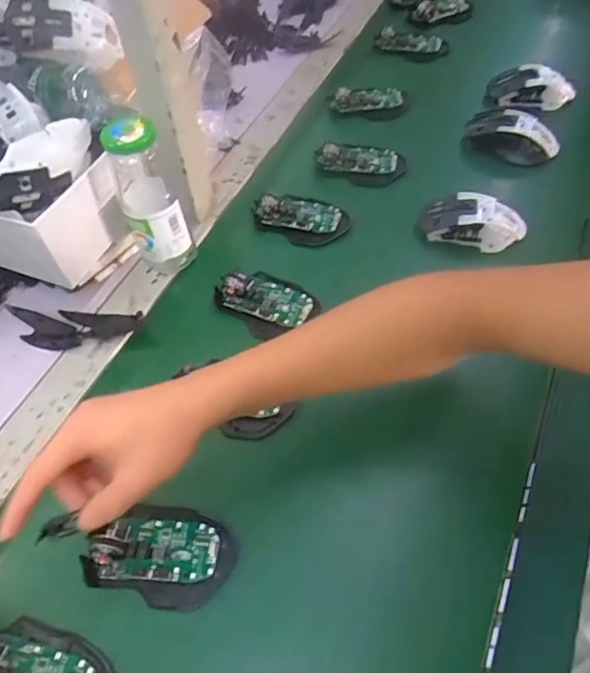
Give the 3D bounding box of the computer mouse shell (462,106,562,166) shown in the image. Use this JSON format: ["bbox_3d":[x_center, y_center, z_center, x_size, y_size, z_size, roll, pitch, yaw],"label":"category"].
[{"bbox_3d":[0.270,-0.250,0.678,0.109,0.035,0.052,12,54,10],"label":"computer mouse shell"}]

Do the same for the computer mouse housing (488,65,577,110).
[{"bbox_3d":[0.319,-0.333,0.732,0.107,0.032,0.056,0,53,1],"label":"computer mouse housing"}]

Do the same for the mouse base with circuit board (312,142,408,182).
[{"bbox_3d":[0.084,-0.226,0.701,0.112,0.022,0.047,18,55,14],"label":"mouse base with circuit board"}]

